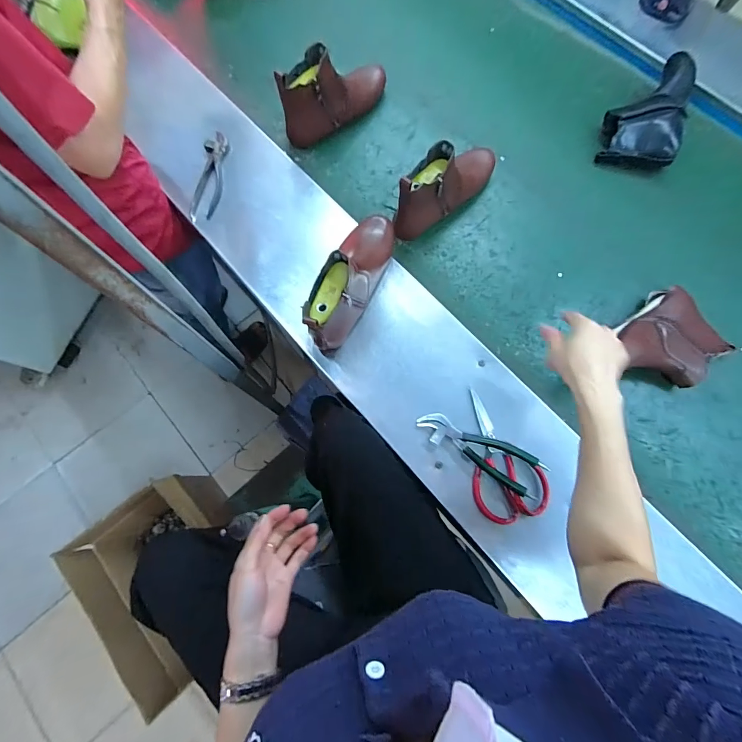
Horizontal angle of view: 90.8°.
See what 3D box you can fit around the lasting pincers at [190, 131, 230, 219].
[{"bbox_3d":[-0.313,-0.382,0.710,0.050,0.019,0.192,3,75,2],"label":"lasting pincers"}]

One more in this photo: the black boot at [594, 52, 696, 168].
[{"bbox_3d":[0.558,-0.521,0.738,0.154,0.090,0.229,21,76,6],"label":"black boot"}]

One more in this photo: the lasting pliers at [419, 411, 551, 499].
[{"bbox_3d":[0.163,0.117,0.554,0.189,0.044,0.054,31,78,9],"label":"lasting pliers"}]

